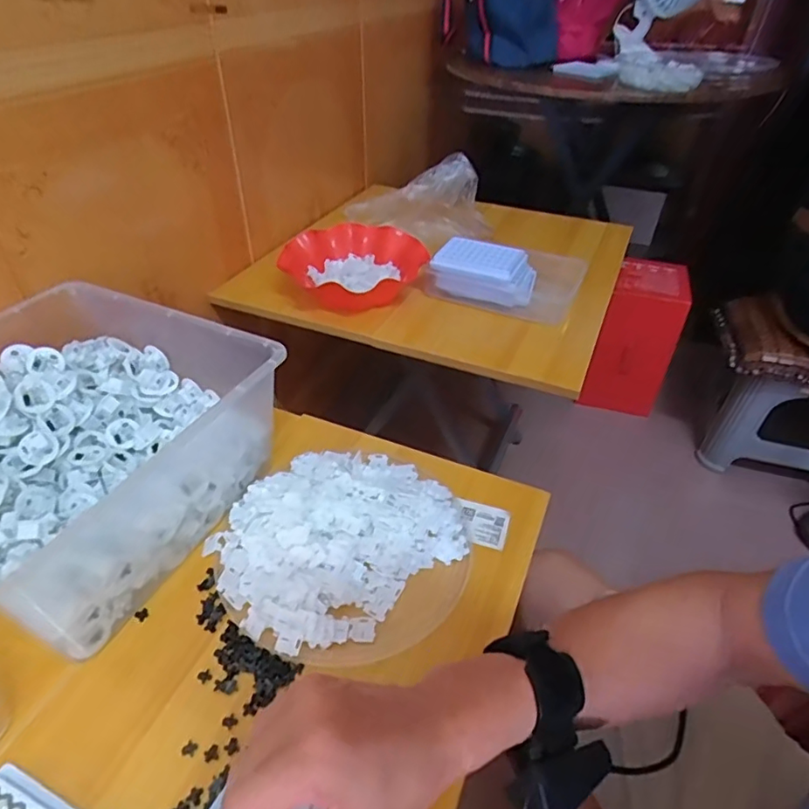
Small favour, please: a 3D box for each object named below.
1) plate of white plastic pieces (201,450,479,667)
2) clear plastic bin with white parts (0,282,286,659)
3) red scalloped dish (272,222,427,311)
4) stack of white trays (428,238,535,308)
[{"bbox_3d":[-0.053,0.120,0.509,0.211,0.044,0.223,1,40,-1],"label":"plate of white plastic pieces"},{"bbox_3d":[-0.316,0.037,0.518,0.291,0.140,0.294,18,43,19],"label":"clear plastic bin with white parts"},{"bbox_3d":[-0.080,-0.210,0.881,0.199,0.080,0.215,1,40,-1],"label":"red scalloped dish"},{"bbox_3d":[0.127,-0.206,0.860,0.155,0.066,0.078,19,43,20],"label":"stack of white trays"}]

